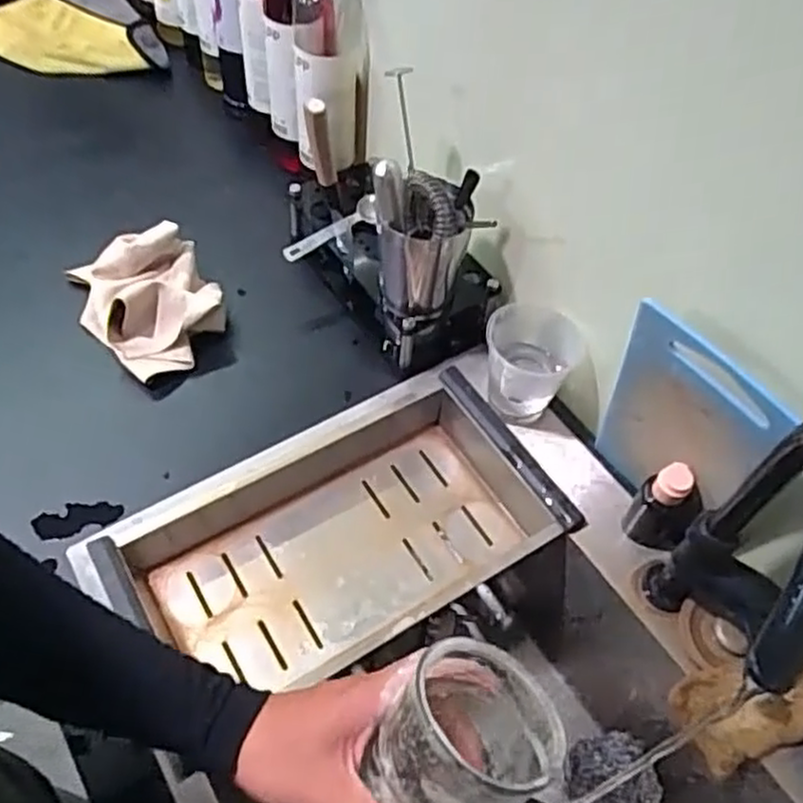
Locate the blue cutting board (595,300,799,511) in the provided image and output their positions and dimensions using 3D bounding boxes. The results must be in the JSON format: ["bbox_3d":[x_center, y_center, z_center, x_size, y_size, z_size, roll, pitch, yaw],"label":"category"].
[{"bbox_3d":[0.215,0.026,0.597,0.011,0.243,0.125,-34,66,-13],"label":"blue cutting board"}]

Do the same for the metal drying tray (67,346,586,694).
[{"bbox_3d":[-0.053,0.122,0.679,0.376,0.066,0.209,-25,60,-21],"label":"metal drying tray"}]

